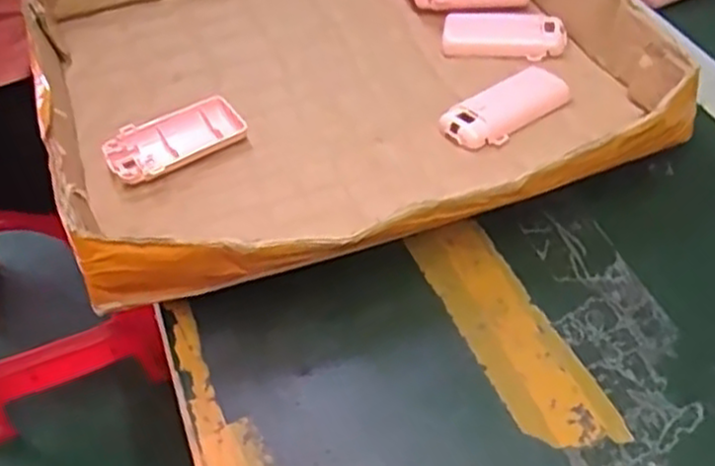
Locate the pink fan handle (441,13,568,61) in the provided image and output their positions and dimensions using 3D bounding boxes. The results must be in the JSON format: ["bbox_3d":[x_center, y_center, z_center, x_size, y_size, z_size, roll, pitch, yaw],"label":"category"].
[{"bbox_3d":[0.115,-0.155,0.597,0.092,0.018,0.039,8,50,10],"label":"pink fan handle"}]

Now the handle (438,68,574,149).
[{"bbox_3d":[0.103,-0.086,0.530,0.090,0.016,0.041,-30,54,-20],"label":"handle"}]

